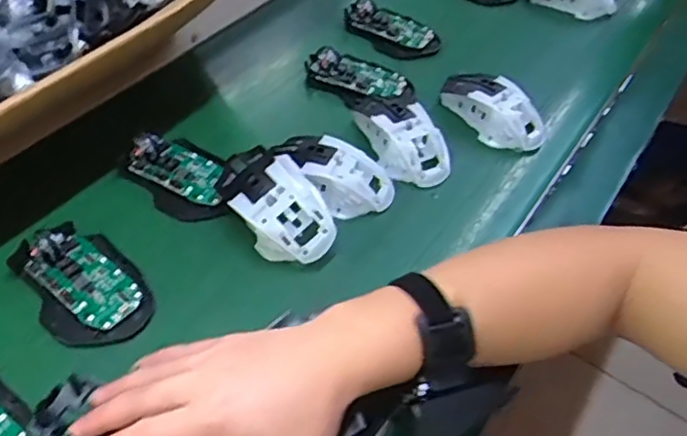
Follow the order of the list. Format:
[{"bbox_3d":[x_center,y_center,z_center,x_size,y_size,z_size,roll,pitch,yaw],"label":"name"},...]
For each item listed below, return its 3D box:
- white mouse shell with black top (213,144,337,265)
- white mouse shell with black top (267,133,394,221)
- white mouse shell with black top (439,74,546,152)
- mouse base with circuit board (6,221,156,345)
[{"bbox_3d":[-0.057,-0.010,0.512,0.061,0.047,0.109,-28,57,-26],"label":"white mouse shell with black top"},{"bbox_3d":[-0.010,-0.036,0.558,0.113,0.044,0.062,15,49,7],"label":"white mouse shell with black top"},{"bbox_3d":[0.148,-0.109,0.630,0.114,0.041,0.059,31,53,20],"label":"white mouse shell with black top"},{"bbox_3d":[-0.194,0.045,0.468,0.071,0.028,0.107,-34,60,-30],"label":"mouse base with circuit board"}]

